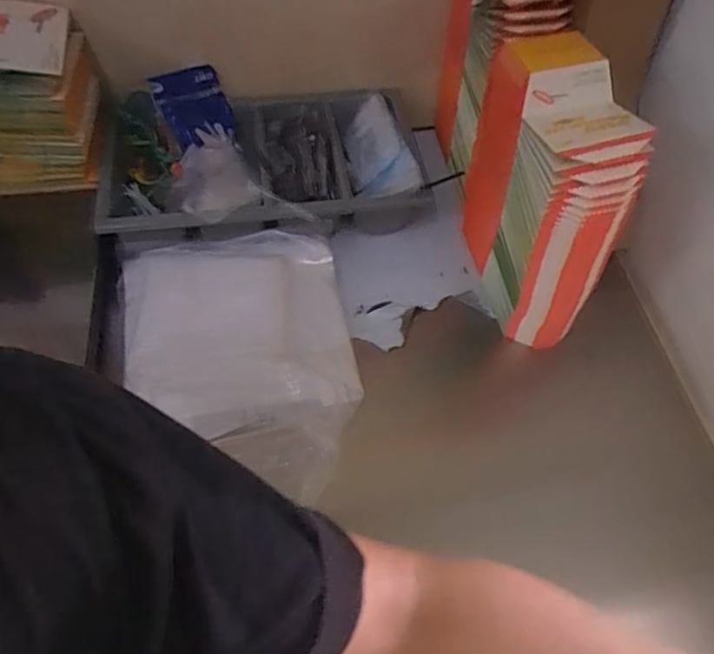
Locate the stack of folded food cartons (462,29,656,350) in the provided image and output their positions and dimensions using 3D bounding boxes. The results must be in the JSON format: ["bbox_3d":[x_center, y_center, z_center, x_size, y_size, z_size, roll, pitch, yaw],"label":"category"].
[{"bbox_3d":[0.239,-0.168,0.815,0.117,0.345,0.252,-6,55,-8],"label":"stack of folded food cartons"}]

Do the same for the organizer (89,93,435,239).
[{"bbox_3d":[-0.153,-0.276,0.983,0.503,0.099,0.274,-8,55,-9],"label":"organizer"}]

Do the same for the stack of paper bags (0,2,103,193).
[{"bbox_3d":[-0.488,-0.338,0.911,0.188,0.211,0.183,-6,55,-7],"label":"stack of paper bags"}]

